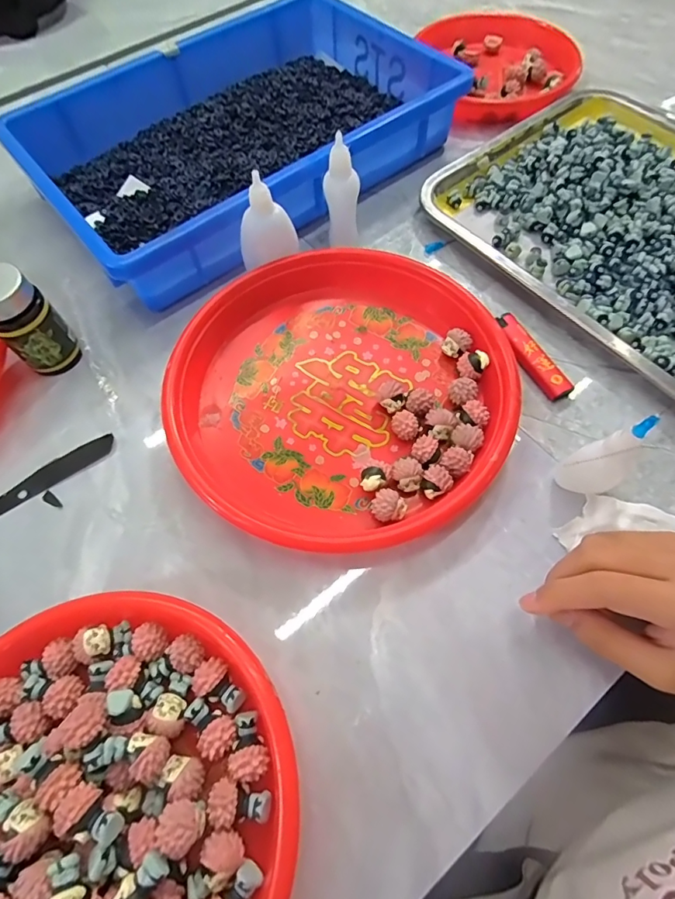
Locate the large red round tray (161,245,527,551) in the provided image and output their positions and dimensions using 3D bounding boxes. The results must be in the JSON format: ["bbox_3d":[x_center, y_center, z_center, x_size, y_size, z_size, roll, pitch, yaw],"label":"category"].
[{"bbox_3d":[0.003,-0.045,0.323,0.229,0.029,0.230,-1,64,3],"label":"large red round tray"}]

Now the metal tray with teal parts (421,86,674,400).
[{"bbox_3d":[0.268,-0.182,0.373,0.260,0.022,0.340,-36,67,-13],"label":"metal tray with teal parts"}]

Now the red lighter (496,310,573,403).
[{"bbox_3d":[0.143,-0.070,0.340,0.019,0.011,0.077,-25,65,-8],"label":"red lighter"}]

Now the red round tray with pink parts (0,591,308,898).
[{"bbox_3d":[-0.120,0.174,0.219,0.195,0.039,0.195,-1,64,3],"label":"red round tray with pink parts"}]

